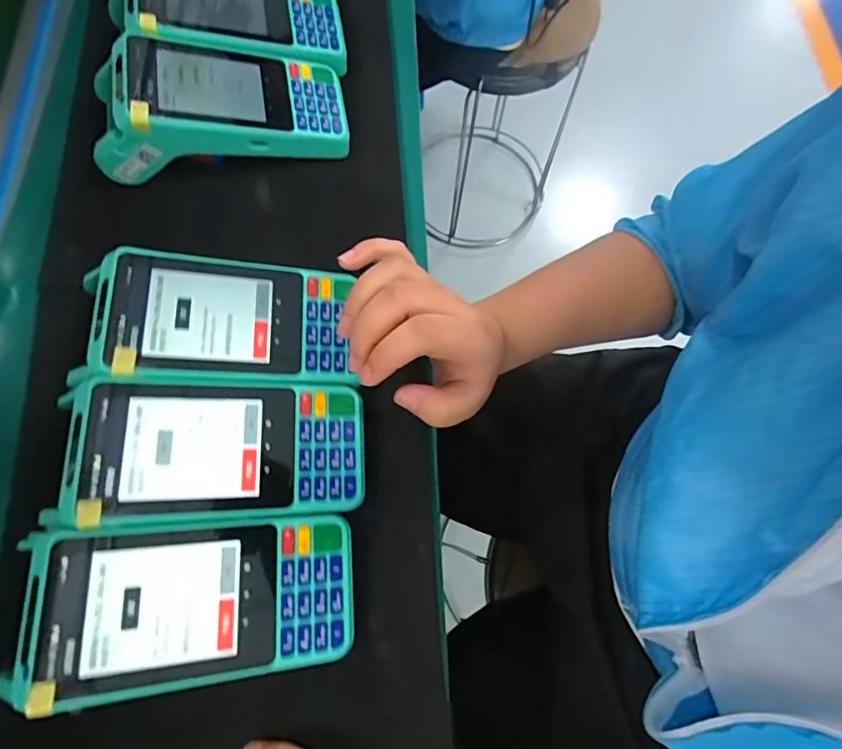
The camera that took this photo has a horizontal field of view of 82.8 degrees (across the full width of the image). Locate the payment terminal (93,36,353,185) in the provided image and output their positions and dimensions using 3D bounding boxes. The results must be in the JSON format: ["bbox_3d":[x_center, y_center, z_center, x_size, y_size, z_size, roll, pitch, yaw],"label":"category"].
[{"bbox_3d":[-0.140,-0.191,0.334,0.164,0.058,0.075,-12,72,-5],"label":"payment terminal"}]

